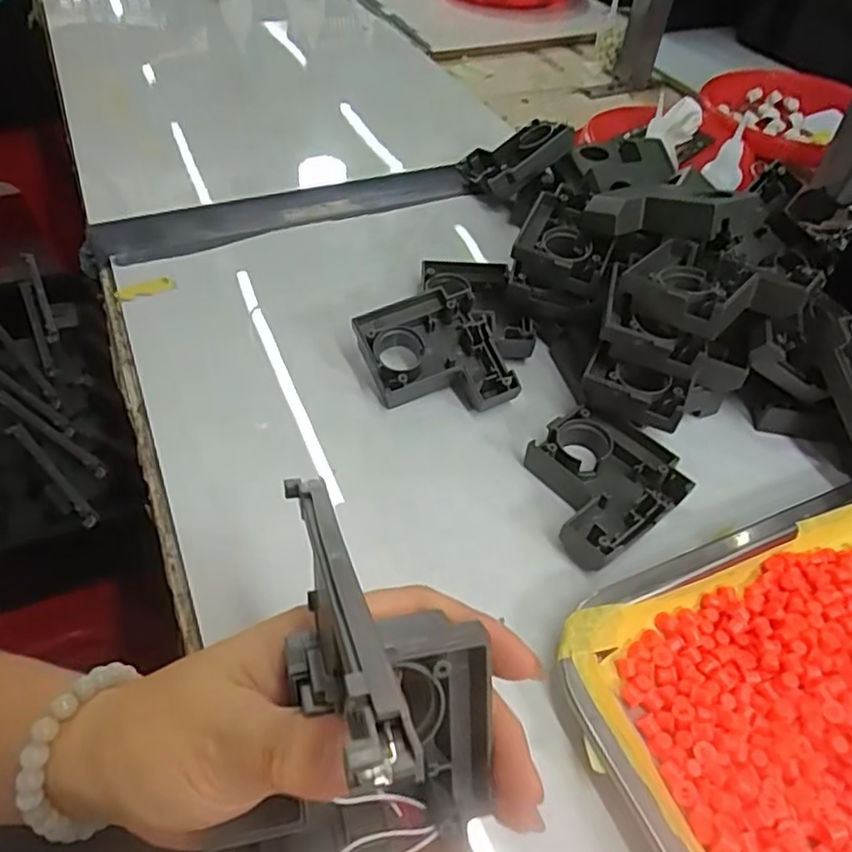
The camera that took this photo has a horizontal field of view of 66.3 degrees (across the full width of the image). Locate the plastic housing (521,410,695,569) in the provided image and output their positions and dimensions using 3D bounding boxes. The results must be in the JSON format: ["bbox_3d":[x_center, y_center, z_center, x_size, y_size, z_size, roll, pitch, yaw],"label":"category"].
[{"bbox_3d":[0.092,0.029,0.351,0.079,0.021,0.073,-31,57,-27],"label":"plastic housing"}]

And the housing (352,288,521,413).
[{"bbox_3d":[0.004,-0.041,0.398,0.083,0.036,0.076,-12,51,-13],"label":"housing"}]

